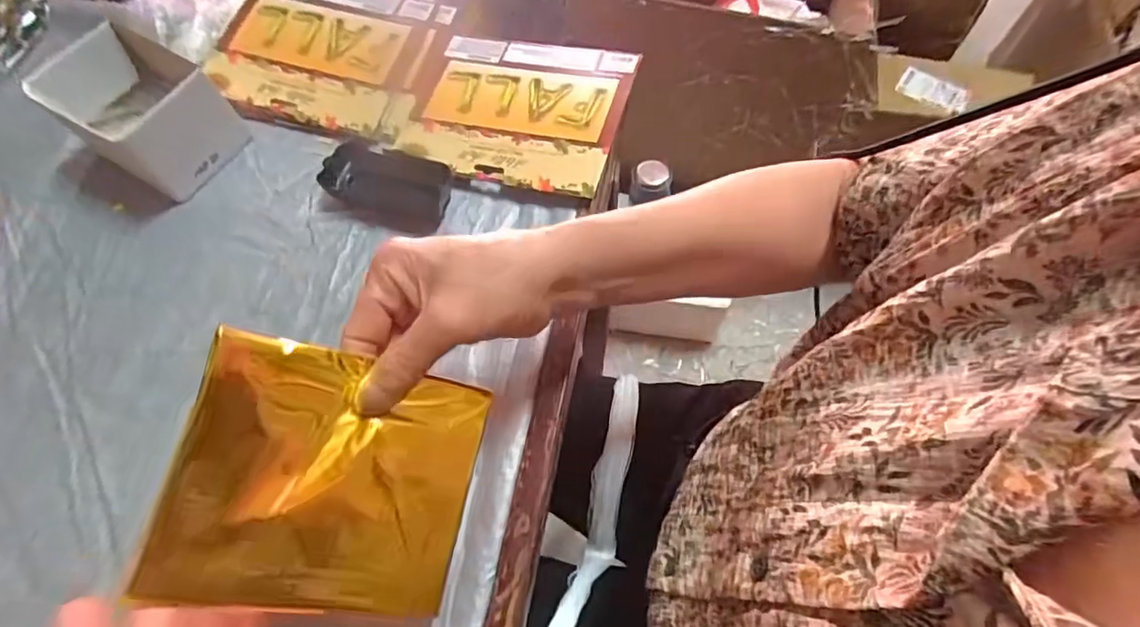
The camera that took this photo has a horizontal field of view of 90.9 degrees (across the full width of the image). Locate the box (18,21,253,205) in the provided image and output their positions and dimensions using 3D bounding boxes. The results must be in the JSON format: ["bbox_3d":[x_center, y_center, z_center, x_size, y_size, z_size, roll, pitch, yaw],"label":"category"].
[{"bbox_3d":[-0.367,-0.178,0.491,0.121,0.077,0.114,31,69,15],"label":"box"}]

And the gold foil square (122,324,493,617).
[{"bbox_3d":[-0.111,0.078,0.271,0.134,0.010,0.115,23,66,-32],"label":"gold foil square"}]

